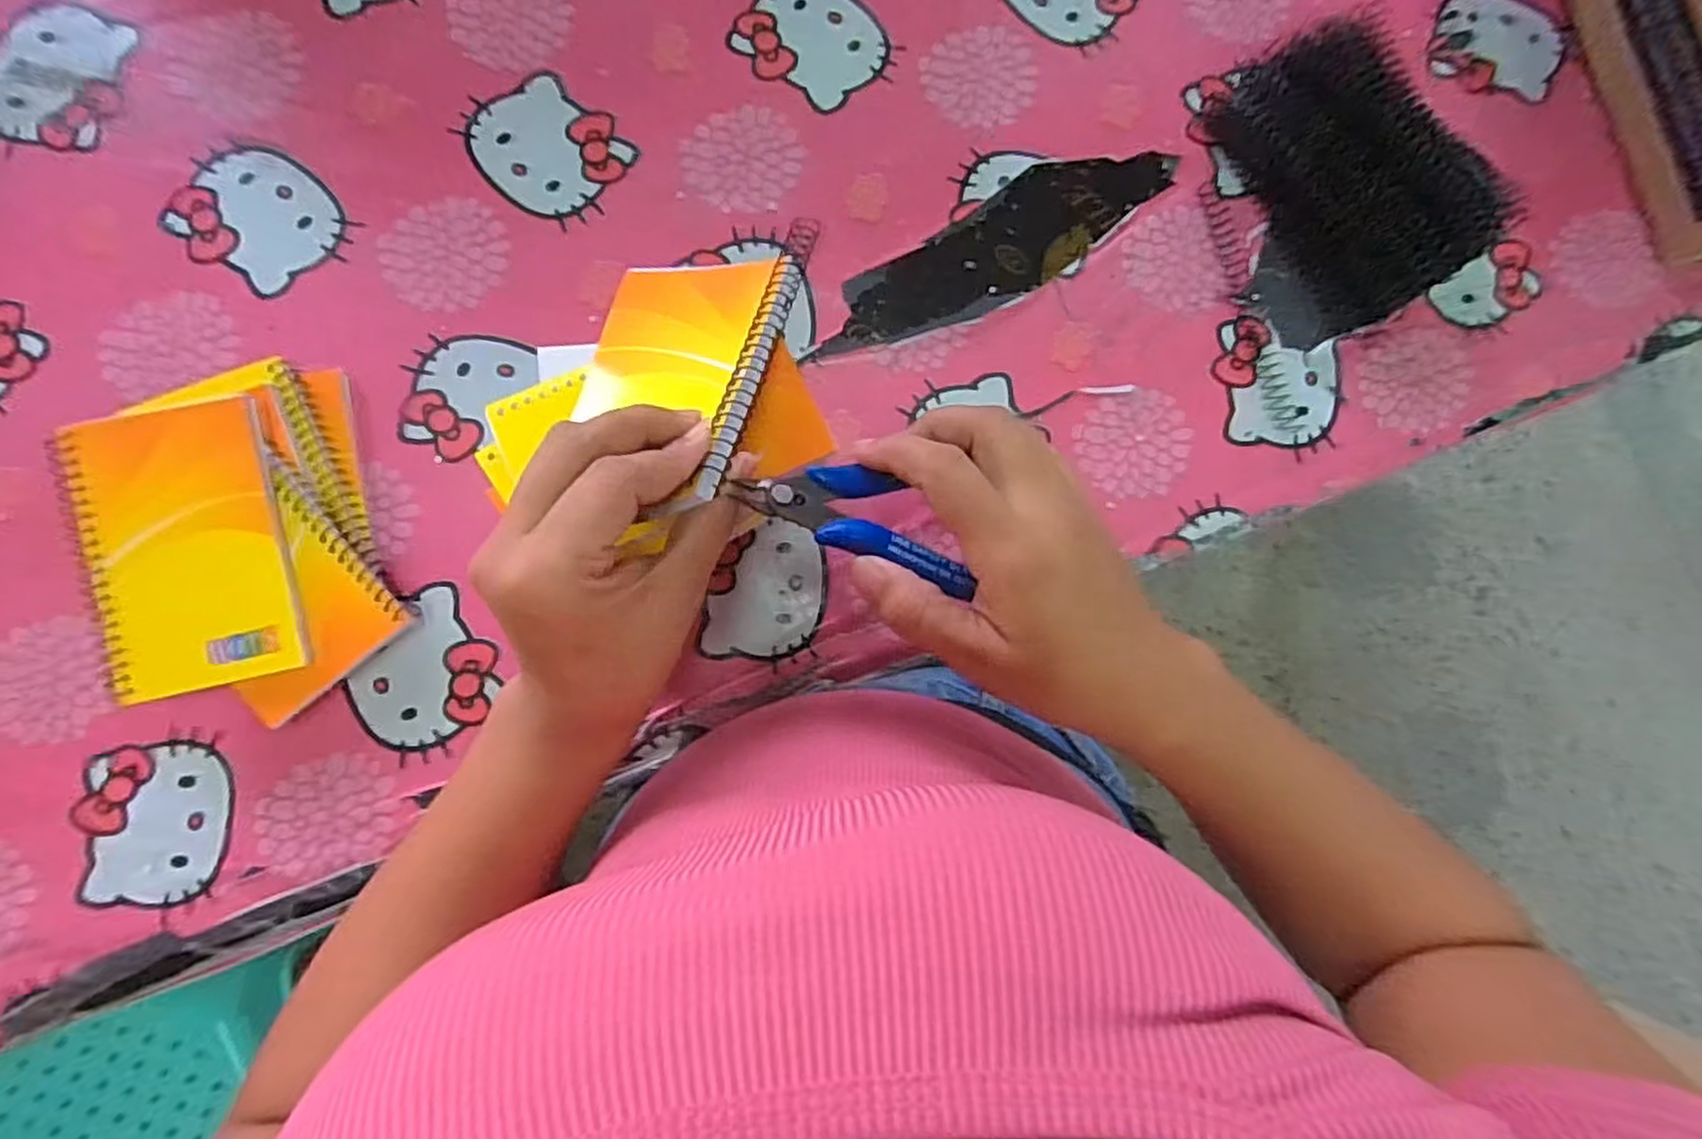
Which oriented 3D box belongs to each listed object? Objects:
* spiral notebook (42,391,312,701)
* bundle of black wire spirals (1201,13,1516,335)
[{"bbox_3d":[-0.310,-0.008,0.348,0.083,0.008,0.128,-13,93,-7],"label":"spiral notebook"},{"bbox_3d":[0.292,-0.234,0.435,0.101,0.042,0.167,-29,87,-6],"label":"bundle of black wire spirals"}]

